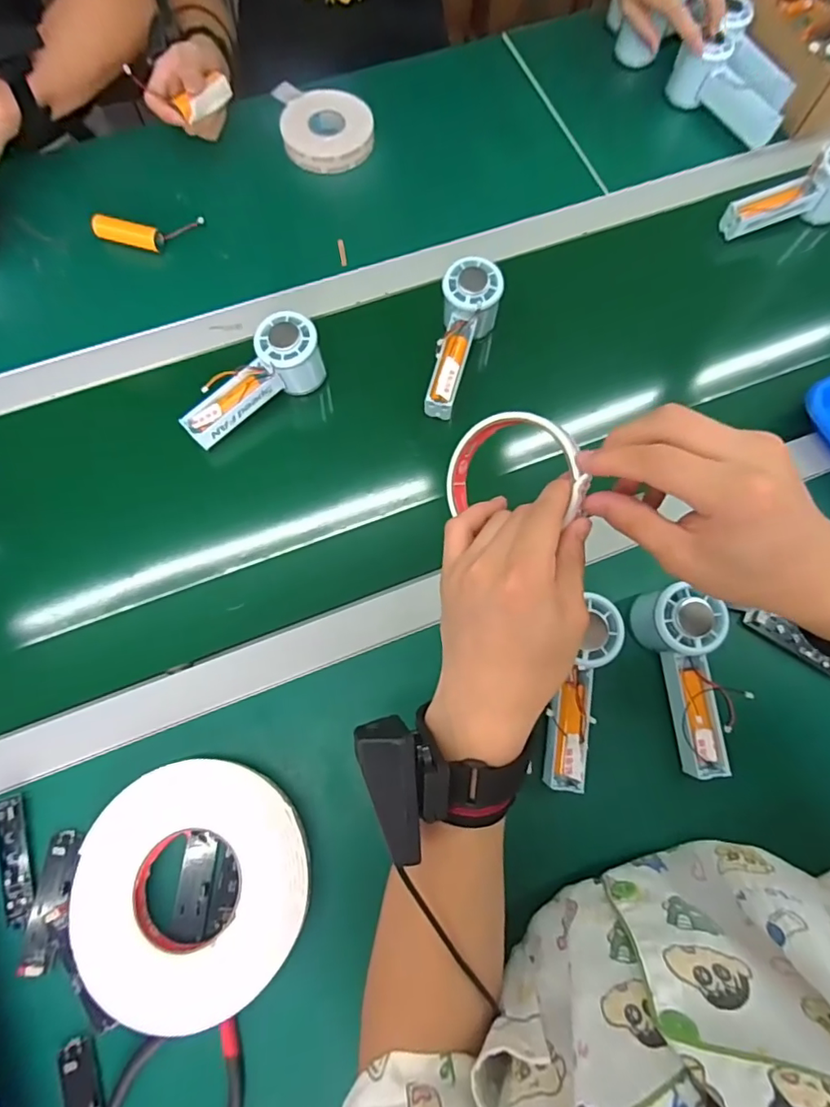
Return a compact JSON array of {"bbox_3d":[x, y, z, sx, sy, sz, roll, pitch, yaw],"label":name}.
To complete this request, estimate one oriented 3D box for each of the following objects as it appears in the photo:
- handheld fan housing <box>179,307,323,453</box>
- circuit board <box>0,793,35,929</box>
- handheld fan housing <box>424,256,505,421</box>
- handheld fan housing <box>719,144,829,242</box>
[{"bbox_3d":[-0.158,-0.165,0.510,0.151,0.059,0.055,-38,81,-6],"label":"handheld fan housing"},{"bbox_3d":[-0.307,0.235,0.404,0.020,0.009,0.090,-18,80,-3],"label":"circuit board"},{"bbox_3d":[0.050,-0.209,0.525,0.056,0.056,0.151,9,80,2],"label":"handheld fan housing"},{"bbox_3d":[0.422,-0.392,0.580,0.153,0.061,0.057,-24,80,-4],"label":"handheld fan housing"}]

